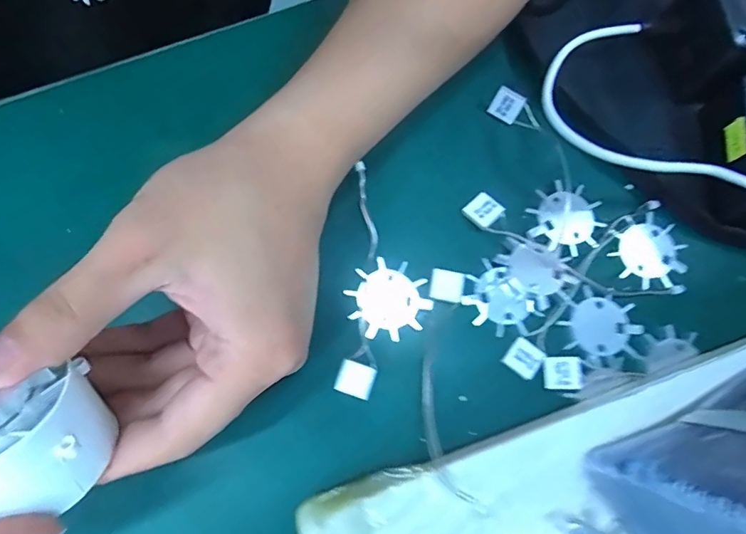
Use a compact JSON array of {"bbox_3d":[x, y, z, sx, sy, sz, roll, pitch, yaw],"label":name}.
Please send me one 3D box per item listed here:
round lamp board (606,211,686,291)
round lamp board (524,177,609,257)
[{"bbox_3d":[0.146,-0.009,0.255,0.038,0.004,0.036,1,78,-3],"label":"round lamp board"},{"bbox_3d":[0.103,-0.026,0.256,0.038,0.005,0.035,1,78,-3],"label":"round lamp board"}]

